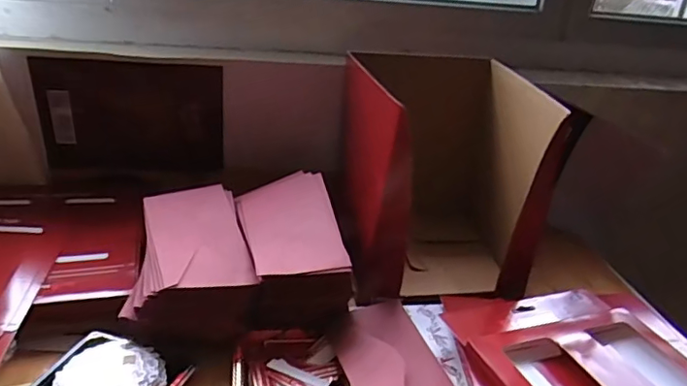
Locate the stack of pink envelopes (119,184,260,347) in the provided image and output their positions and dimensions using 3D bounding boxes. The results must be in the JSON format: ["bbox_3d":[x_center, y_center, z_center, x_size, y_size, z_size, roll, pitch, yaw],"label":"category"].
[{"bbox_3d":[-0.163,0.071,0.588,0.119,0.053,0.219,-3,27,-17],"label":"stack of pink envelopes"}]

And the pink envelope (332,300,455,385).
[{"bbox_3d":[0.047,0.160,0.514,0.088,0.013,0.173,-2,27,-20],"label":"pink envelope"}]

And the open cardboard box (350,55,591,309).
[{"bbox_3d":[0.117,-0.023,0.693,0.206,0.236,0.235,0,26,-11],"label":"open cardboard box"}]

